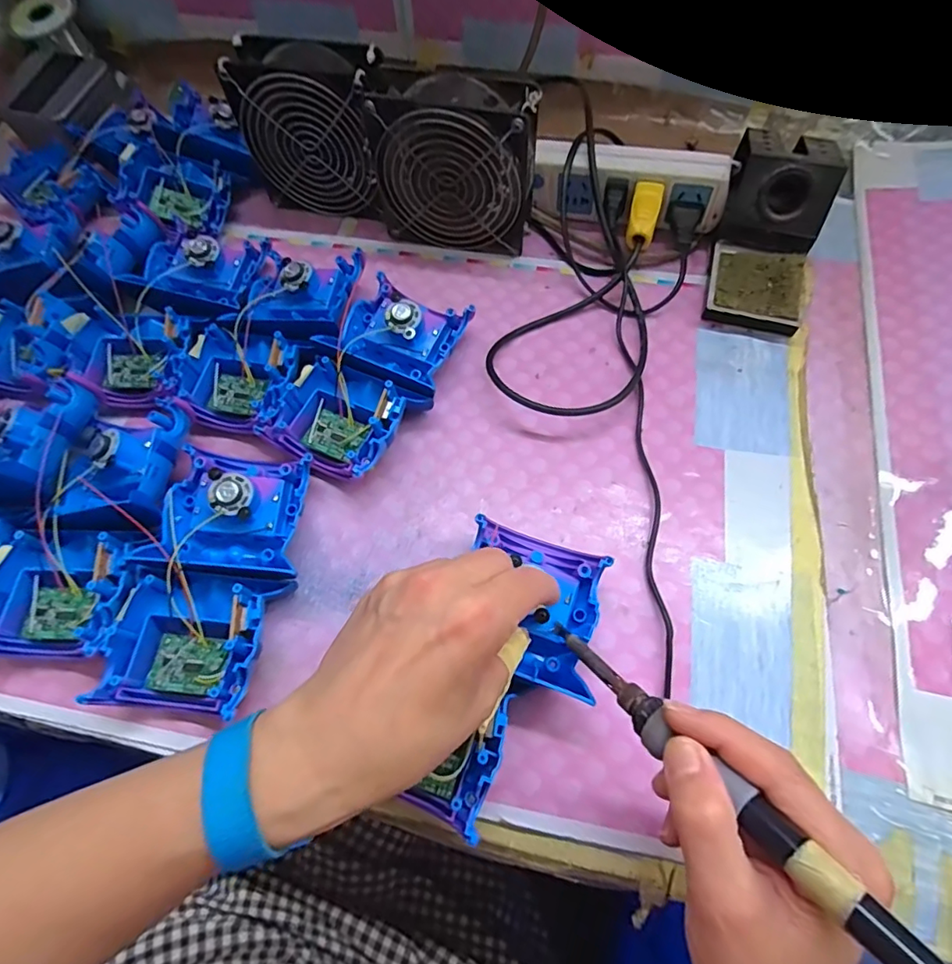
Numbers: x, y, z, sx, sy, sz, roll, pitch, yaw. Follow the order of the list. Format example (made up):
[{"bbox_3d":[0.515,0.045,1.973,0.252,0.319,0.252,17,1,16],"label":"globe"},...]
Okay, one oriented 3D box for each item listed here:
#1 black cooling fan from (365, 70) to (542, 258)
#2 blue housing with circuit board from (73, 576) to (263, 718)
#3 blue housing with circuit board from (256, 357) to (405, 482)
[{"bbox_3d":[-0.017,-0.246,0.428,0.121,0.116,0.048,13,66,8],"label":"black cooling fan"},{"bbox_3d":[-0.163,0.092,0.312,0.085,0.038,0.072,3,65,4],"label":"blue housing with circuit board"},{"bbox_3d":[-0.092,-0.043,0.376,0.084,0.036,0.078,27,69,14],"label":"blue housing with circuit board"}]

